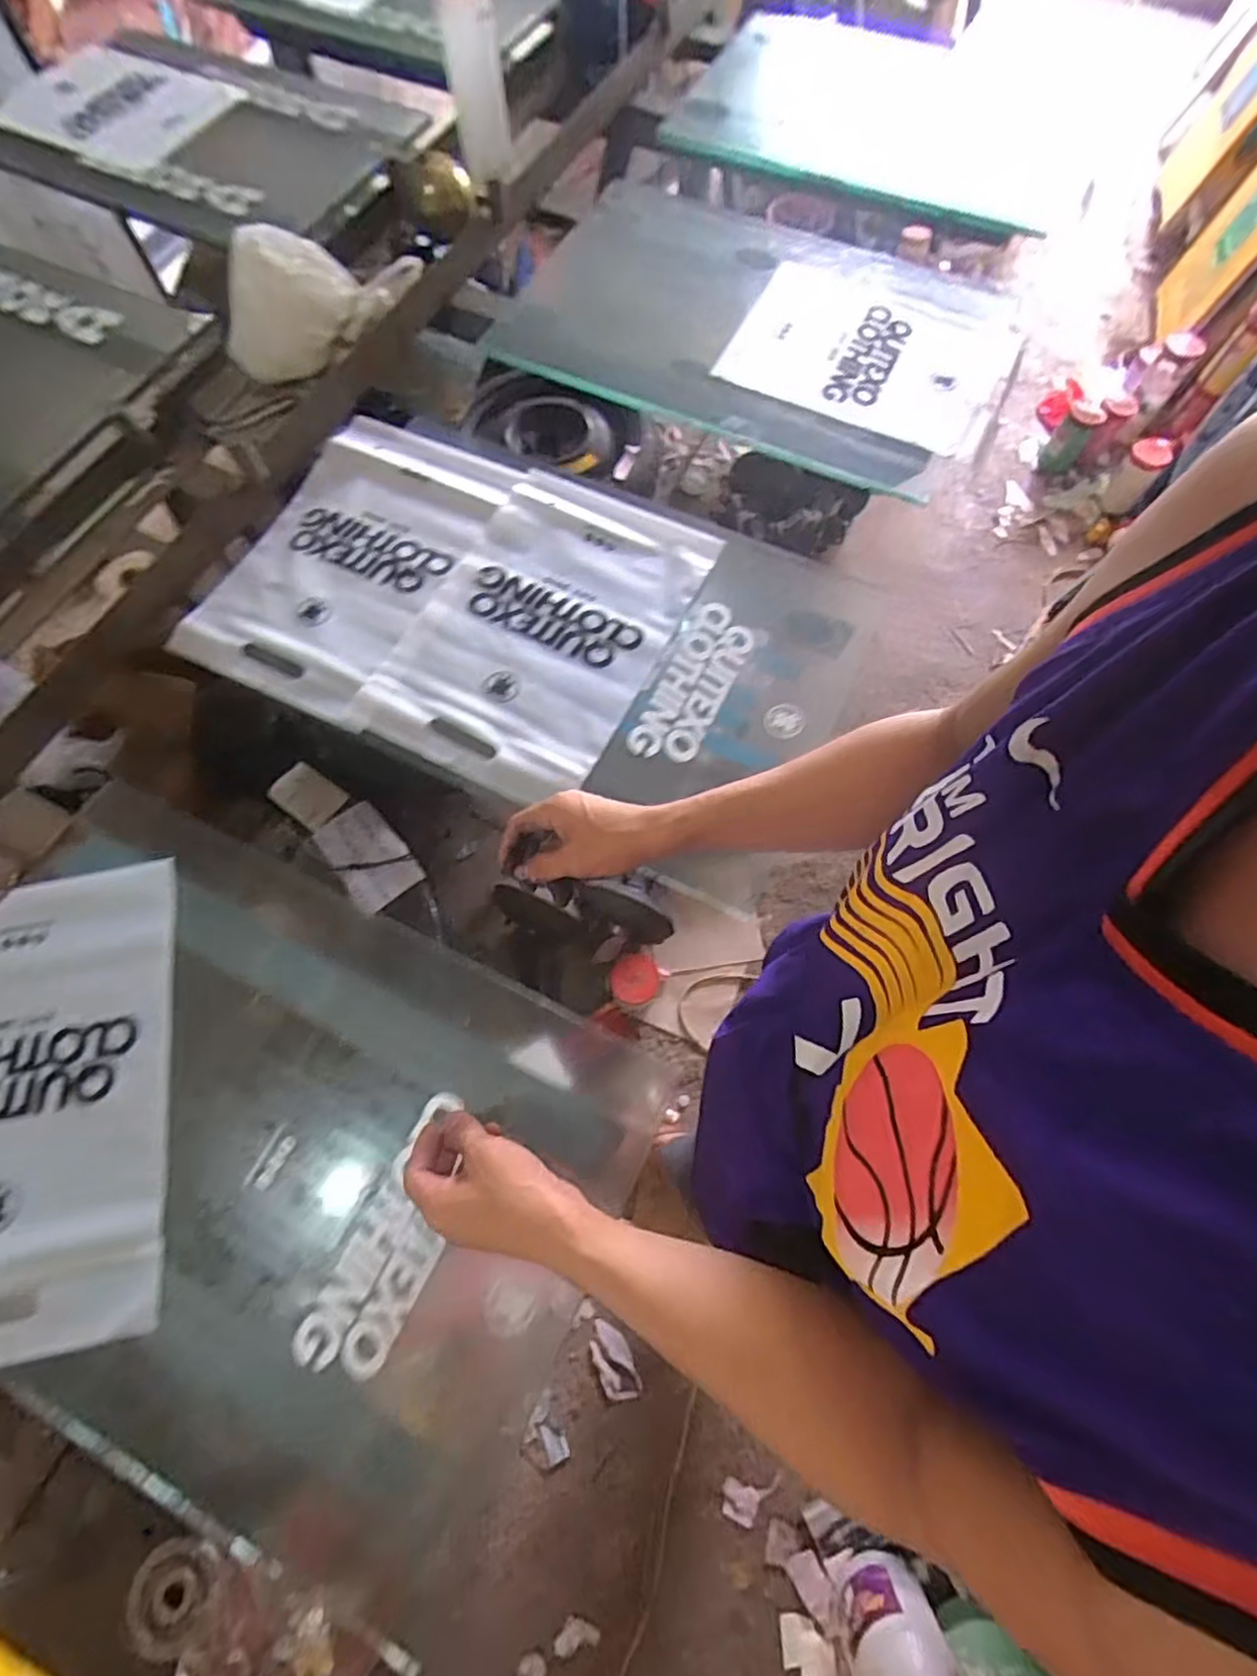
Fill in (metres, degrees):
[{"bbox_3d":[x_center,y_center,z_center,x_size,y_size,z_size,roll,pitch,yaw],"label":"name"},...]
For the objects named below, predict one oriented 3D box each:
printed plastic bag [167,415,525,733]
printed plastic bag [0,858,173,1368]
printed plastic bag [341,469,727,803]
[{"bbox_3d":[-0.308,-0.316,0.752,0.234,0.013,0.369,25,70,7],"label":"printed plastic bag"},{"bbox_3d":[-0.501,0.213,0.551,0.251,0.019,0.364,-10,69,-6],"label":"printed plastic bag"},{"bbox_3d":[-0.091,-0.224,0.723,0.245,0.012,0.369,27,72,8],"label":"printed plastic bag"}]

